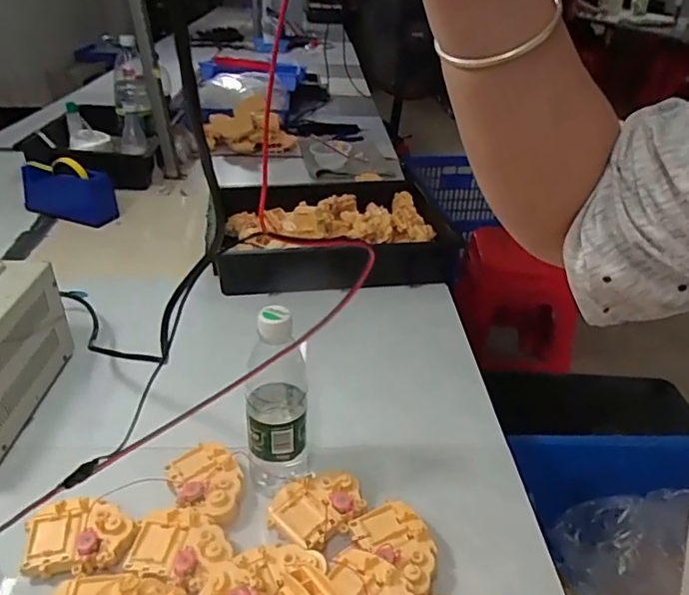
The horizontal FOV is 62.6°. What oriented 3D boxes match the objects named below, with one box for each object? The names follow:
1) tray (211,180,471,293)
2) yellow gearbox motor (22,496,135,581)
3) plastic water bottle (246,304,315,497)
[{"bbox_3d":[-0.030,-0.139,1.095,0.437,0.096,0.336,-1,31,-6],"label":"tray"},{"bbox_3d":[-0.258,0.232,0.554,0.093,0.029,0.067,-3,32,-4],"label":"yellow gearbox motor"},{"bbox_3d":[-0.073,0.102,0.586,0.067,0.203,0.068,-4,32,-10],"label":"plastic water bottle"}]

